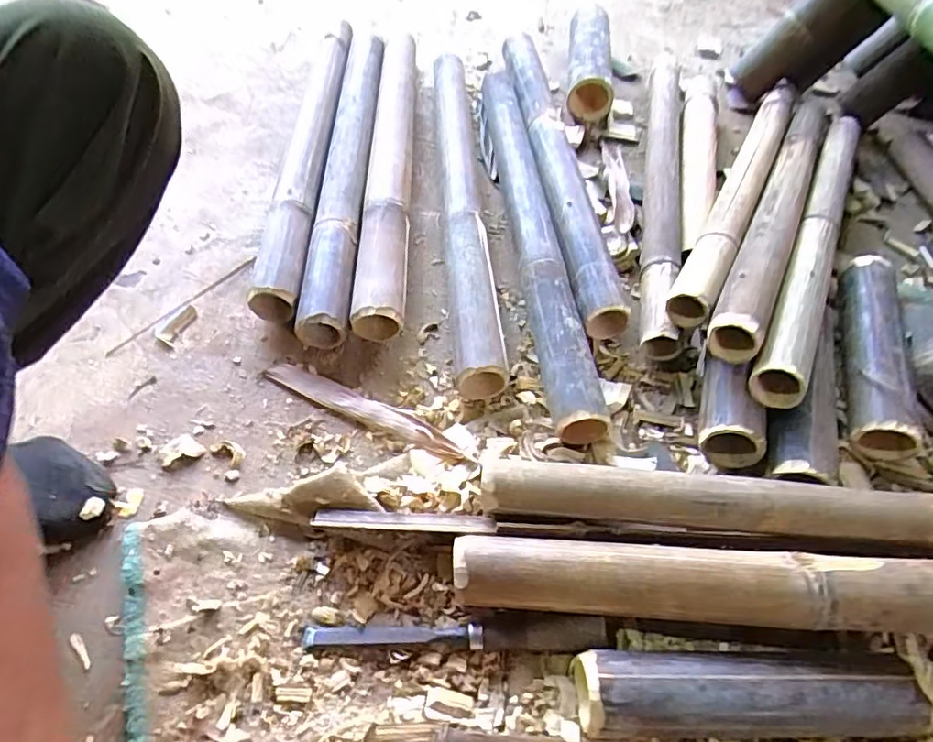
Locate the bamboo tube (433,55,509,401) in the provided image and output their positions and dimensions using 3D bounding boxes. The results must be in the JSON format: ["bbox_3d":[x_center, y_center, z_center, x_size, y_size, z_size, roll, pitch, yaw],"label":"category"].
[{"bbox_3d":[-0.007,-0.239,0.755,0.058,0.066,0.613,-2,55,-5],"label":"bamboo tube"}]

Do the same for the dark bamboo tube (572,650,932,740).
[{"bbox_3d":[0.213,0.247,0.429,0.259,0.056,0.060,2,55,-2],"label":"dark bamboo tube"}]

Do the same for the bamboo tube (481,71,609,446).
[{"bbox_3d":[0.077,-0.204,0.740,0.062,0.059,0.646,-4,56,-7],"label":"bamboo tube"}]

